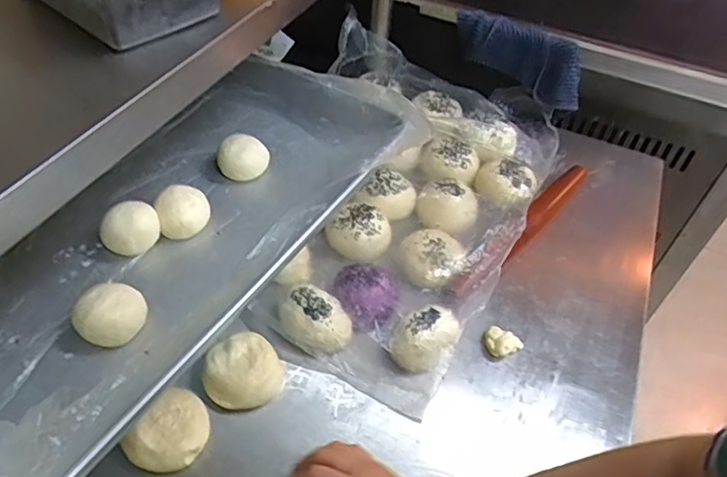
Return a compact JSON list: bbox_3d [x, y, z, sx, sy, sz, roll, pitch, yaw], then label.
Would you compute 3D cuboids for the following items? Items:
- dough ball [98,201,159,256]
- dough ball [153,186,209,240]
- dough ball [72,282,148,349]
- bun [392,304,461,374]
[{"bbox_3d":[-0.221,-0.005,0.532,0.052,0.045,0.041,-20,52,-23],"label":"dough ball"},{"bbox_3d":[-0.181,-0.025,0.561,0.048,0.042,0.043,-11,49,-16],"label":"dough ball"},{"bbox_3d":[-0.212,0.067,0.471,0.055,0.039,0.051,3,46,-3],"label":"dough ball"},{"bbox_3d":[0.071,0.111,0.618,0.073,0.038,0.053,-34,60,-31],"label":"bun"}]

